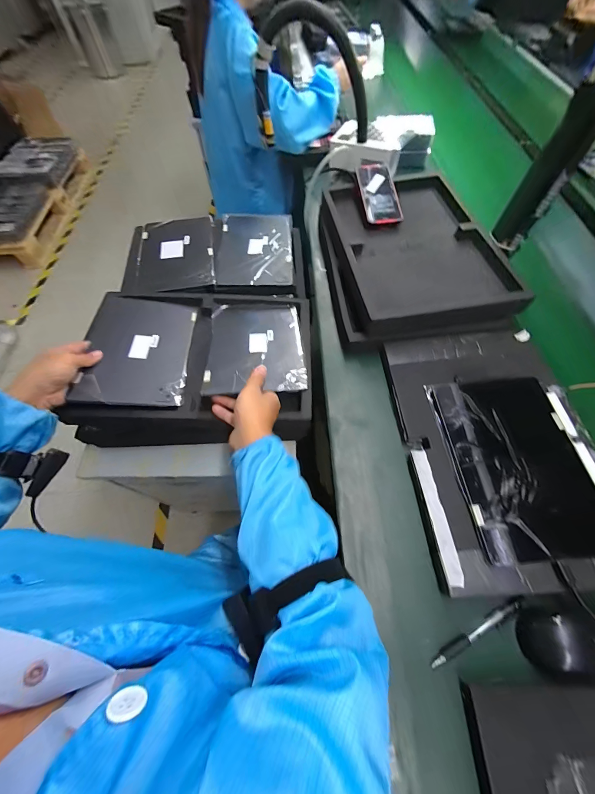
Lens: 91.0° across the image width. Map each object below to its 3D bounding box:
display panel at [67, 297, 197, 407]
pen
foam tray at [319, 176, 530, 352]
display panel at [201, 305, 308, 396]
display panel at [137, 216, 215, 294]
[{"bbox_3d":[-0.281,-0.091,0.530,0.165,0.009,0.241,3,55,-12],"label":"display panel"},{"bbox_3d":[0.222,0.284,0.355,0.140,0.006,0.014,-25,65,-11],"label":"pen"},{"bbox_3d":[0.227,-0.311,0.610,0.324,0.063,0.433,-6,63,-1],"label":"foam tray"},{"bbox_3d":[-0.076,-0.100,0.541,0.166,0.007,0.242,-3,47,-3],"label":"display panel"},{"bbox_3d":[-0.287,-0.339,0.686,0.173,0.017,0.244,-10,63,-3],"label":"display panel"}]

